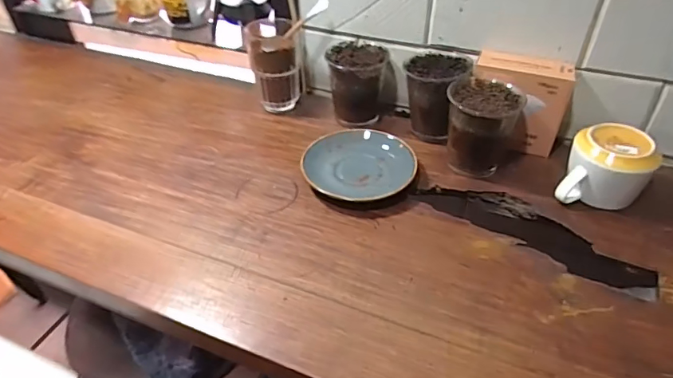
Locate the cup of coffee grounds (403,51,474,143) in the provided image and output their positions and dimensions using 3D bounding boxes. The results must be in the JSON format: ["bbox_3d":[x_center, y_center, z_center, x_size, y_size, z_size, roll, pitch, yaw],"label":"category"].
[{"bbox_3d":[0.131,-0.123,0.634,0.088,0.100,0.081,23,45,26],"label":"cup of coffee grounds"}]

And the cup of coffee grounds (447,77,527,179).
[{"bbox_3d":[0.180,-0.075,0.587,0.086,0.108,0.078,8,41,11],"label":"cup of coffee grounds"}]

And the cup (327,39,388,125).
[{"bbox_3d":[0.031,-0.150,0.664,0.085,0.098,0.070,8,40,10],"label":"cup"}]

